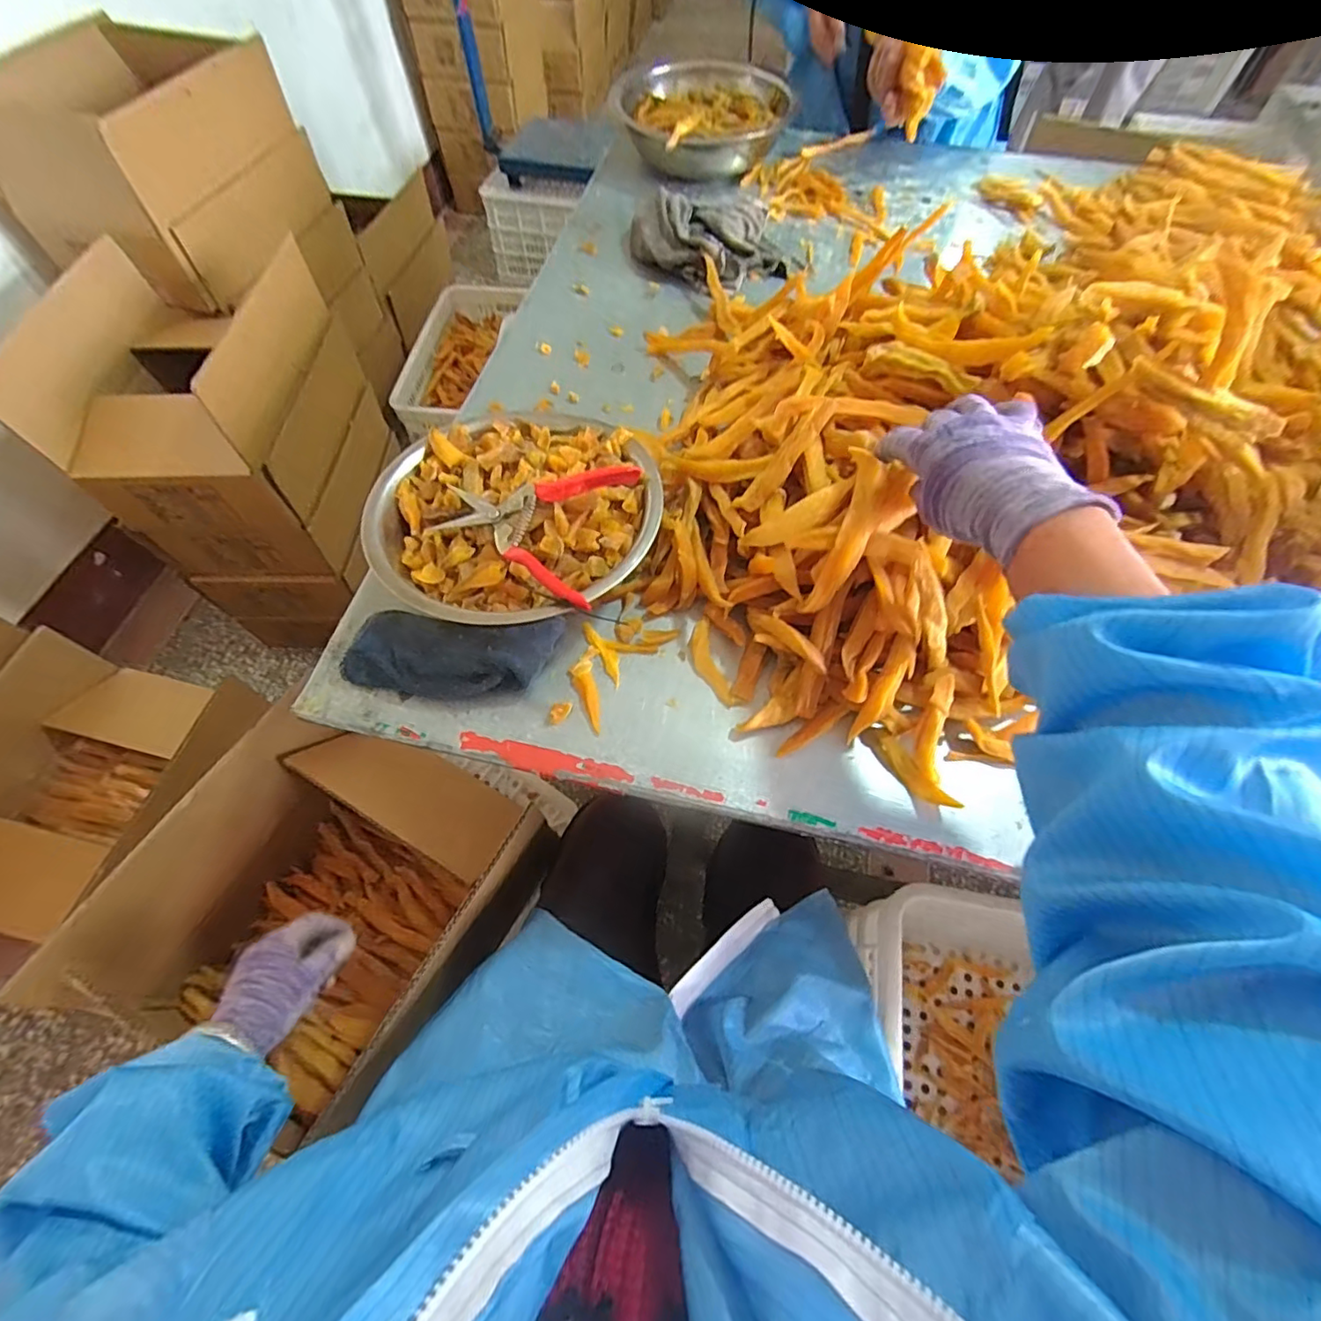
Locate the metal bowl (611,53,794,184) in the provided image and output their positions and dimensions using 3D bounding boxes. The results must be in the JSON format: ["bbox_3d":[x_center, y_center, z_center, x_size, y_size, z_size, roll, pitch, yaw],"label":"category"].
[{"bbox_3d":[0.067,-0.893,0.948,0.260,0.080,0.271,0,62,0],"label":"metal bowl"}]

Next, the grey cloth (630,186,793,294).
[{"bbox_3d":[0.074,-0.590,0.808,0.199,0.060,0.184,-19,64,-10],"label":"grey cloth"}]

